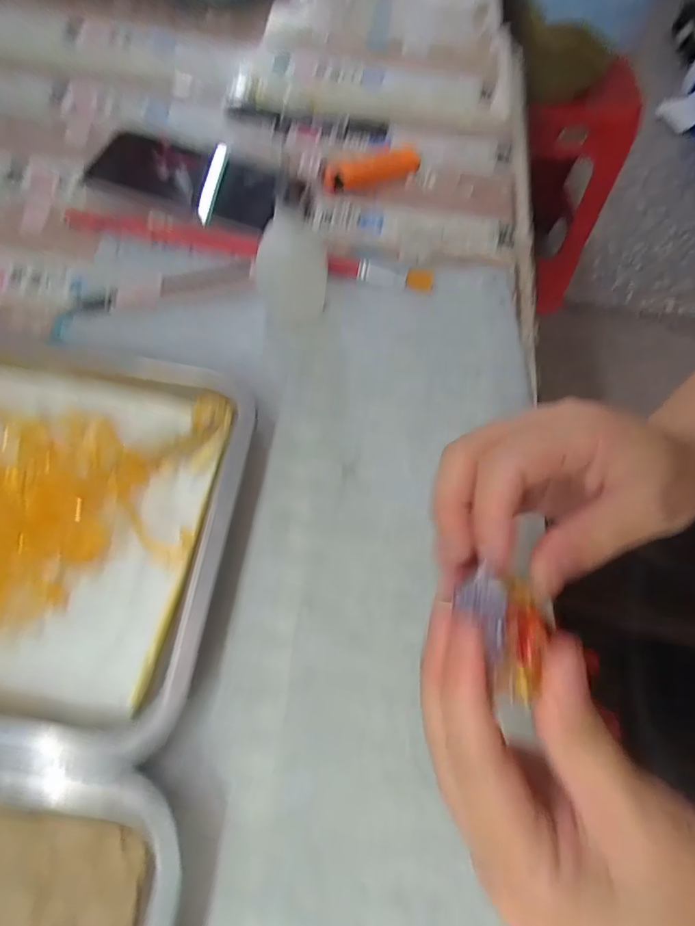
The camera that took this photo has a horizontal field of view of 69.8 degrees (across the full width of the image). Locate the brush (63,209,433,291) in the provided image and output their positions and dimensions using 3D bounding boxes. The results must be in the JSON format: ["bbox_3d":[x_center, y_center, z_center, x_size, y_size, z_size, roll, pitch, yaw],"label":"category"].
[{"bbox_3d":[-0.074,-0.156,0.358,0.269,0.011,0.020,12,64,1],"label":"brush"}]

